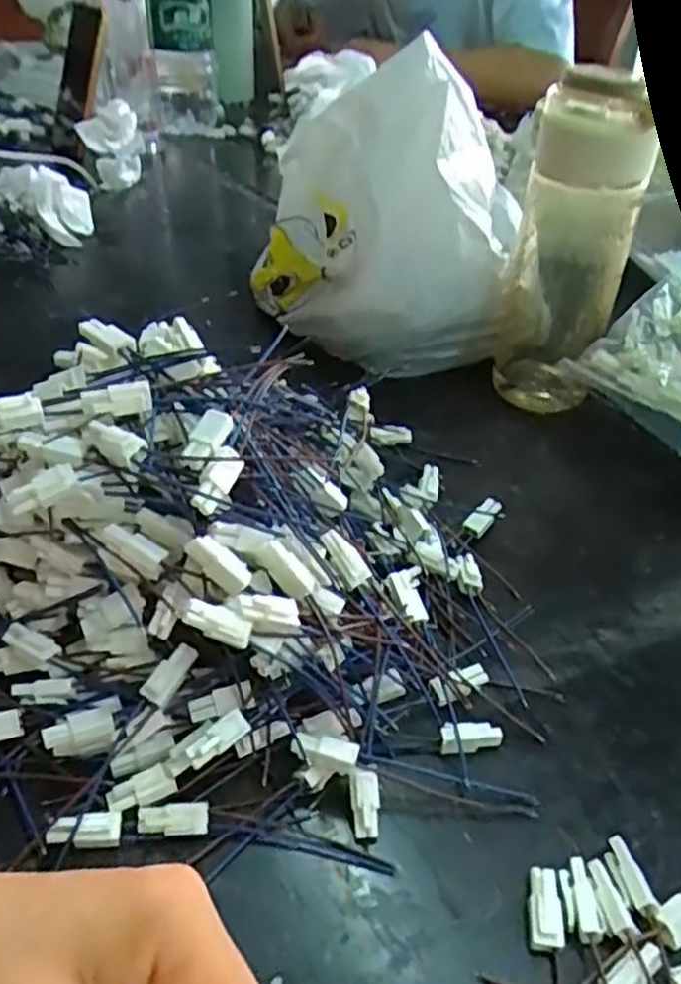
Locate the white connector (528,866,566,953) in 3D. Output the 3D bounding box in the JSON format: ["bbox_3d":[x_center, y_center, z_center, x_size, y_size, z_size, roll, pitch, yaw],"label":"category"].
[{"bbox_3d":[0.069,0.142,0.260,0.011,0.009,0.025,4,39,1],"label":"white connector"}]

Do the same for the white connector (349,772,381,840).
[{"bbox_3d":[0.009,0.116,0.281,0.011,0.005,0.023,-1,74,-5],"label":"white connector"}]

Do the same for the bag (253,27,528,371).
[{"bbox_3d":[0.029,-0.188,0.528,0.179,0.192,0.142,3,39,0],"label":"bag"}]

